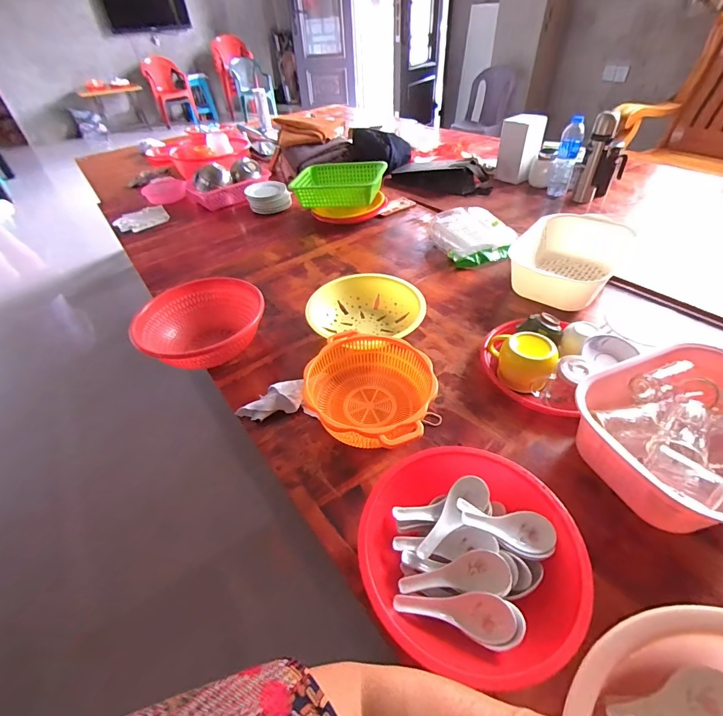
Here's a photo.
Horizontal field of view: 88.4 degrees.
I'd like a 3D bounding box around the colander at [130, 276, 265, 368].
[{"bbox_3d":[-0.341,-0.065,0.799,0.240,0.105,0.232,-3,43,2],"label":"colander"}]

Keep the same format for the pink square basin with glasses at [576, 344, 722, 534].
[{"bbox_3d":[0.461,0.112,0.524,0.268,0.121,0.227,-18,45,-13],"label":"pink square basin with glasses"}]

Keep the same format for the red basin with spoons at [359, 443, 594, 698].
[{"bbox_3d":[0.127,0.237,0.455,0.241,0.081,0.232,-3,43,2],"label":"red basin with spoons"}]

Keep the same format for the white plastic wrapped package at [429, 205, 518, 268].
[{"bbox_3d":[0.313,-0.350,1.065,0.194,0.076,0.220,-12,44,-8],"label":"white plastic wrapped package"}]

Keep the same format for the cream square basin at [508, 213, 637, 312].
[{"bbox_3d":[0.484,-0.241,0.898,0.222,0.112,0.244,27,52,30],"label":"cream square basin"}]

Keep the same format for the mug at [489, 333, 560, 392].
[{"bbox_3d":[0.289,0.006,0.685,0.122,0.088,0.107,17,48,22],"label":"mug"}]

